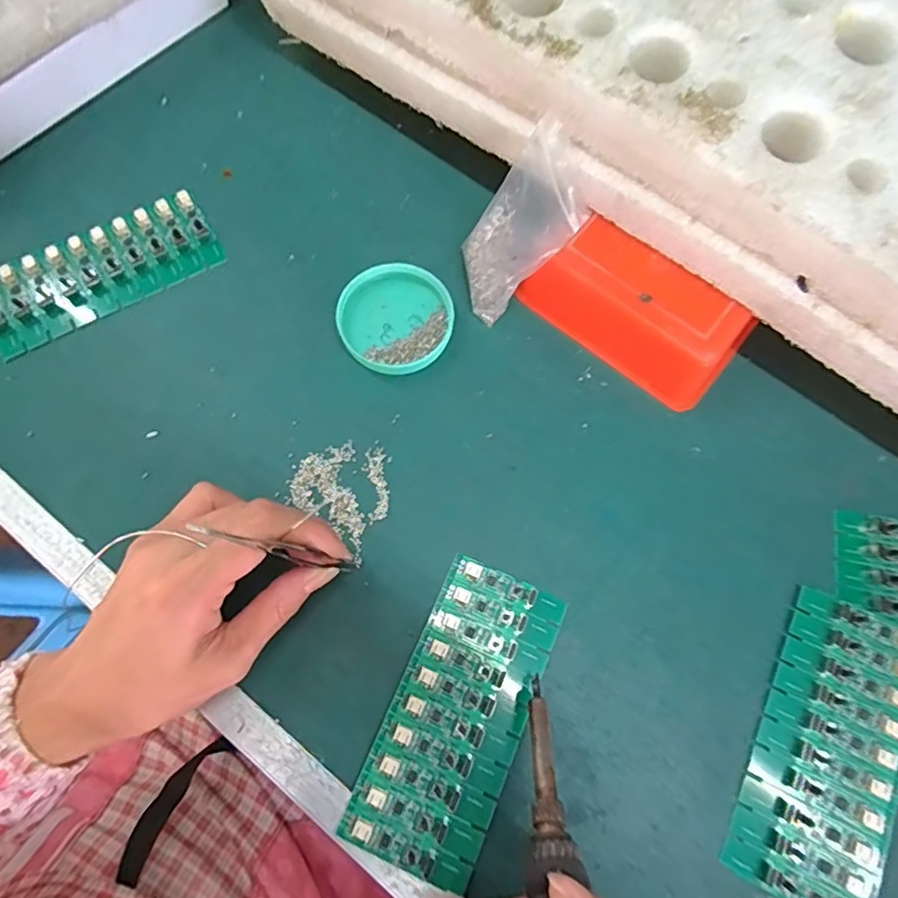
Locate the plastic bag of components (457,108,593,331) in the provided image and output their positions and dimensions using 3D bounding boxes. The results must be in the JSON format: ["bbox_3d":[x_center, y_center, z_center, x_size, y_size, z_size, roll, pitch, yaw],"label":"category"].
[{"bbox_3d":[0.036,-0.119,0.308,0.012,0.095,0.063,-7,72,-29],"label":"plastic bag of components"}]

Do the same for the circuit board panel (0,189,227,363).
[{"bbox_3d":[-0.212,-0.108,0.343,0.138,0.009,0.054,-30,76,-9],"label":"circuit board panel"}]

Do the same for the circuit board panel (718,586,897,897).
[{"bbox_3d":[0.182,0.142,0.269,0.059,0.014,0.135,25,75,7],"label":"circuit board panel"}]

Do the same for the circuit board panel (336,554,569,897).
[{"bbox_3d":[0.005,0.127,0.274,0.063,0.005,0.136,24,72,5],"label":"circuit board panel"}]

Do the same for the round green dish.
[{"bbox_3d":[-0.031,-0.078,0.334,0.065,0.014,0.067,0,74,0],"label":"round green dish"}]

